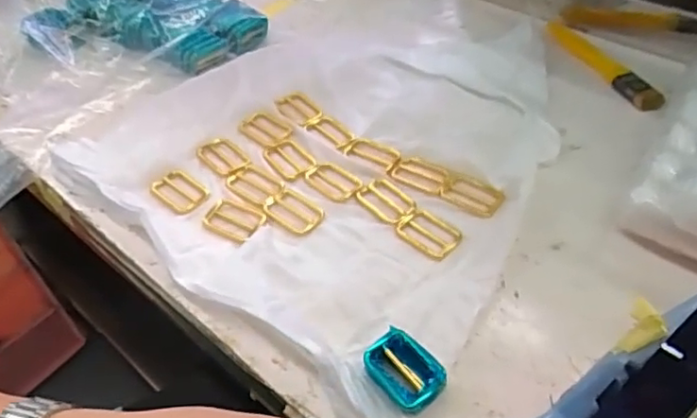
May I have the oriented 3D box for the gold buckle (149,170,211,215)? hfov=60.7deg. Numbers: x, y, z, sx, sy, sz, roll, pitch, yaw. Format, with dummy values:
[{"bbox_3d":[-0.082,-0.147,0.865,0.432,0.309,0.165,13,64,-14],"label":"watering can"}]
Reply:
[{"bbox_3d":[-0.133,-0.014,0.471,0.044,0.005,0.032,31,56,29],"label":"gold buckle"}]

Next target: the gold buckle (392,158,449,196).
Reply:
[{"bbox_3d":[0.057,-0.027,0.474,0.046,0.004,0.025,21,52,22],"label":"gold buckle"}]

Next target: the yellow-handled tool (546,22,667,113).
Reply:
[{"bbox_3d":[0.234,-0.138,0.556,0.027,0.013,0.155,-19,48,-13],"label":"yellow-handled tool"}]

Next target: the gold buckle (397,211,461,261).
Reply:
[{"bbox_3d":[0.057,0.017,0.430,0.046,0.004,0.030,33,57,30],"label":"gold buckle"}]

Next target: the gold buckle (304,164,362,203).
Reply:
[{"bbox_3d":[-0.011,-0.023,0.473,0.030,0.004,0.046,-37,54,-27],"label":"gold buckle"}]

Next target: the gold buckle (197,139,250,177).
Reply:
[{"bbox_3d":[-0.104,-0.045,0.499,0.032,0.007,0.048,-34,53,-25],"label":"gold buckle"}]

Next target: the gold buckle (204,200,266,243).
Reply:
[{"bbox_3d":[-0.084,0.008,0.448,0.054,0.008,0.031,23,54,30],"label":"gold buckle"}]

